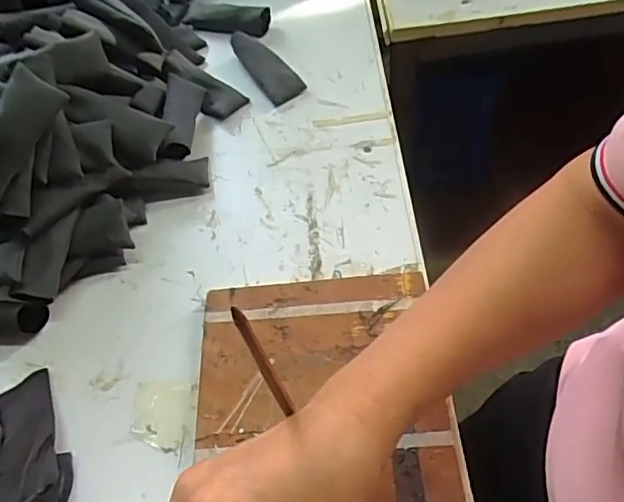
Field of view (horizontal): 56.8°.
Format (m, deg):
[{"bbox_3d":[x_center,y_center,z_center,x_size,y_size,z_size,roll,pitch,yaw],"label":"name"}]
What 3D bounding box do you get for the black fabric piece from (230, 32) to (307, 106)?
[{"bbox_3d":[-0.053,-0.204,0.629,0.040,0.031,0.114,-30,57,-15],"label":"black fabric piece"}]

